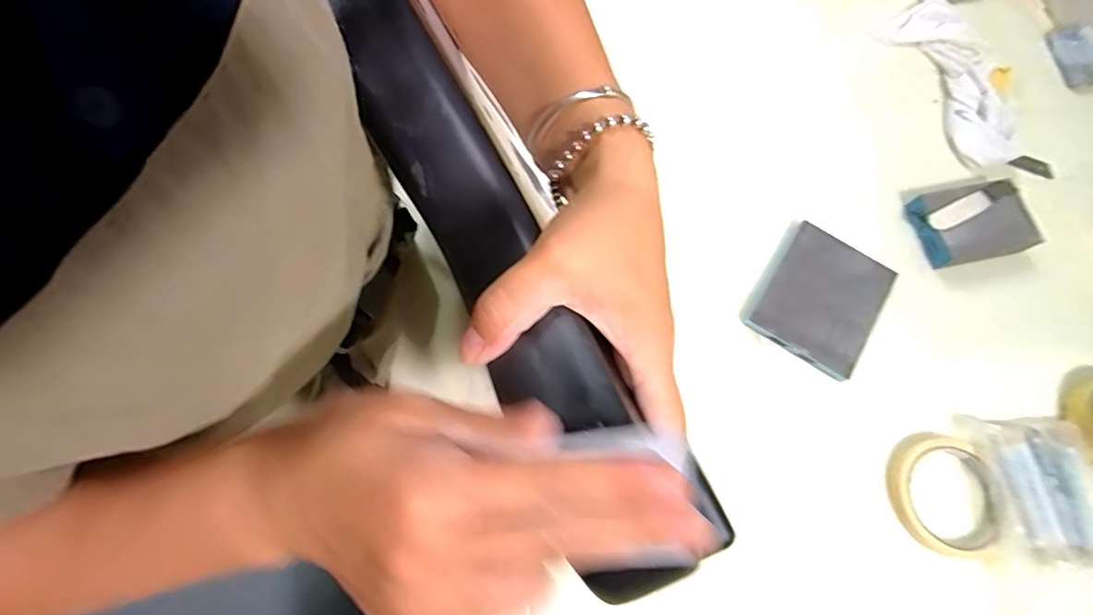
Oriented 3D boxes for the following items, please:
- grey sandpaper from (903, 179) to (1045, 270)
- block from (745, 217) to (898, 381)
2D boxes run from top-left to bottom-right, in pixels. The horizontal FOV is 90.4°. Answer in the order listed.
[{"bbox_3d":[0.400,-0.082,0.509,0.099,0.030,0.069,-11,73,-7],"label":"grey sandpaper"},{"bbox_3d":[0.244,-0.011,0.486,0.097,0.022,0.117,32,73,7],"label":"block"}]

